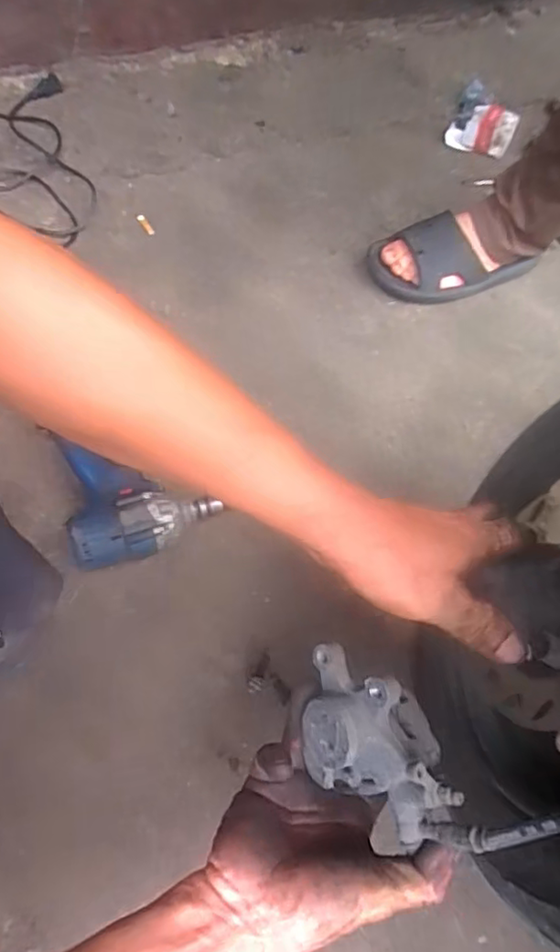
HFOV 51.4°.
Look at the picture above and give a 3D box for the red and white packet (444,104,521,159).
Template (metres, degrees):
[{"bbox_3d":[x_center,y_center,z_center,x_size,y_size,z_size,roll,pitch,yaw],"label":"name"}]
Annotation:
[{"bbox_3d":[0.328,-0.563,0.946,0.108,0.067,0.021,29,36,24],"label":"red and white packet"}]

